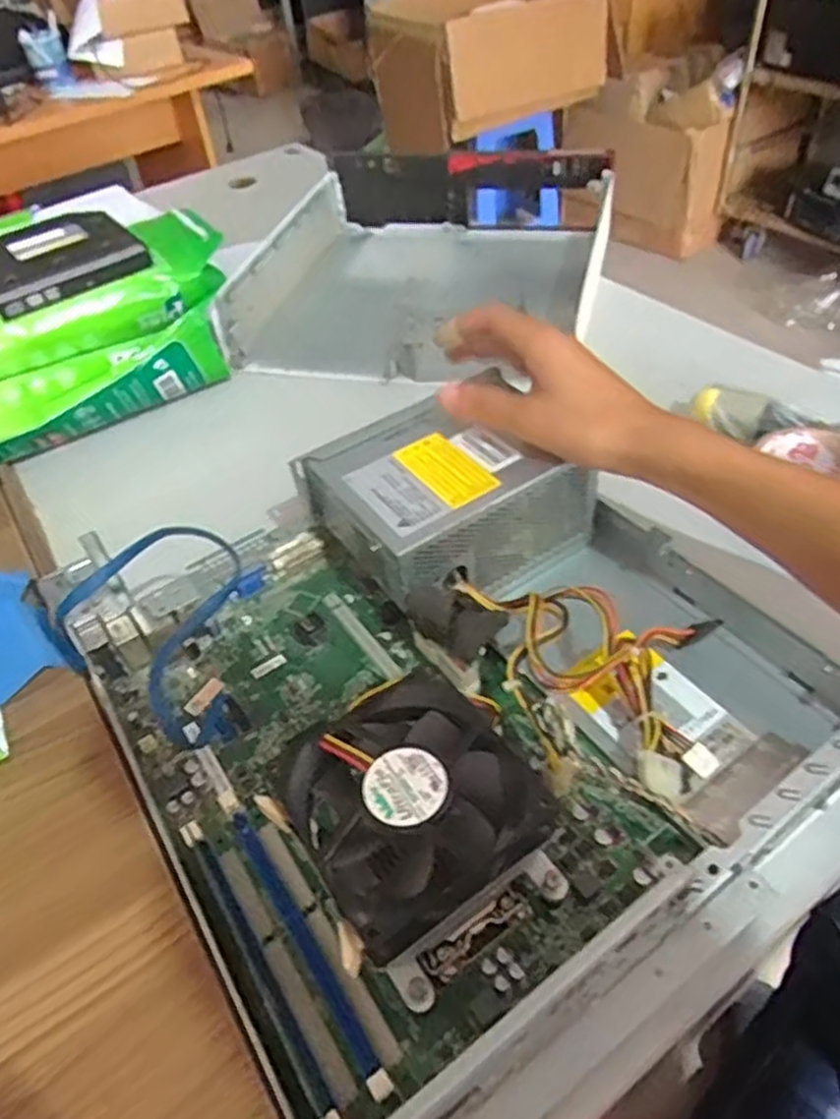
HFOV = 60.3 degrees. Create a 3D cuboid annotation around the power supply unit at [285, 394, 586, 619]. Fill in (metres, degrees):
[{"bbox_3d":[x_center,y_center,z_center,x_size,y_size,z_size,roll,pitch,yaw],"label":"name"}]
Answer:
[{"bbox_3d":[0.021,-0.038,0.465,0.155,0.075,0.122,-27,53,-18],"label":"power supply unit"}]

